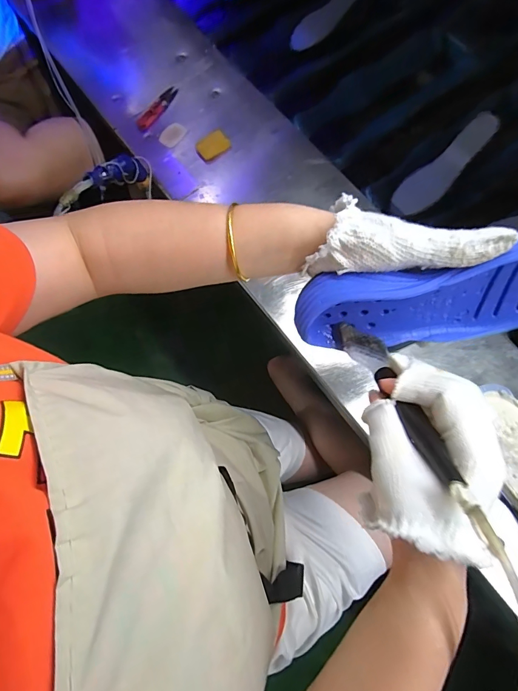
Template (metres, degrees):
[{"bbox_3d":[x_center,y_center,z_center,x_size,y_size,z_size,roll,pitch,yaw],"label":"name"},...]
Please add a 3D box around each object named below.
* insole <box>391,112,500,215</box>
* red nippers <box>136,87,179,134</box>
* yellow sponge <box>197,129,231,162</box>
[{"bbox_3d":[0.287,-0.270,0.576,0.168,0.007,0.056,-40,83,23],"label":"insole"},{"bbox_3d":[-0.172,-0.407,0.640,0.018,0.013,0.104,32,76,11],"label":"red nippers"},{"bbox_3d":[-0.074,-0.322,0.607,0.057,0.017,0.032,-42,76,-10],"label":"yellow sponge"}]

